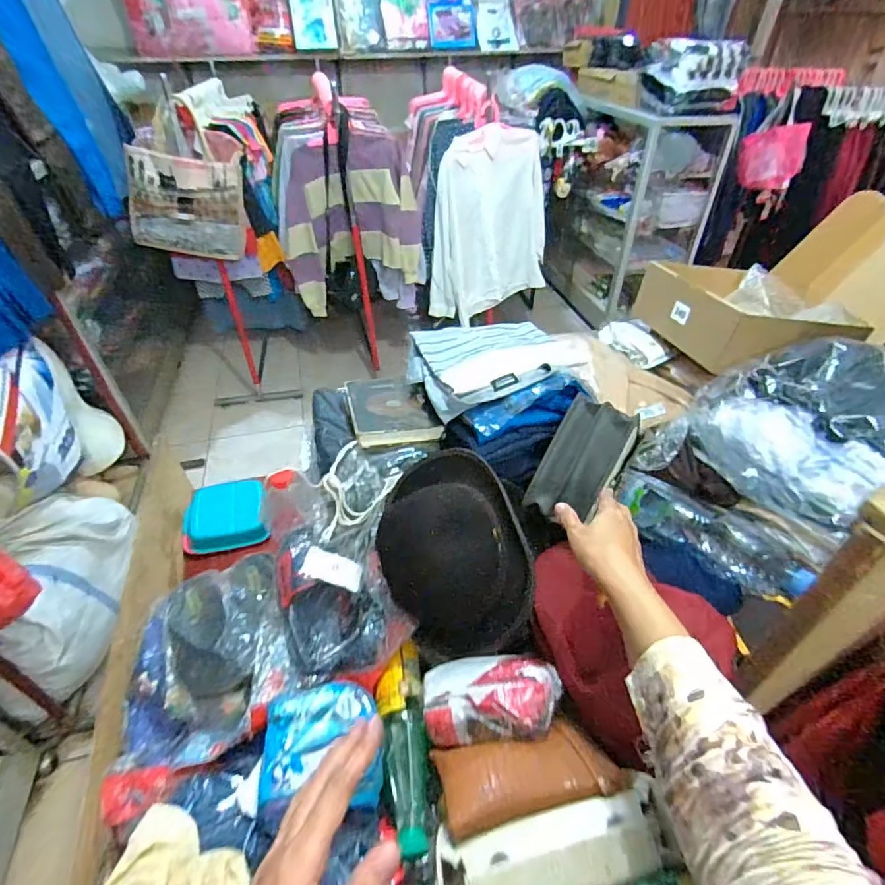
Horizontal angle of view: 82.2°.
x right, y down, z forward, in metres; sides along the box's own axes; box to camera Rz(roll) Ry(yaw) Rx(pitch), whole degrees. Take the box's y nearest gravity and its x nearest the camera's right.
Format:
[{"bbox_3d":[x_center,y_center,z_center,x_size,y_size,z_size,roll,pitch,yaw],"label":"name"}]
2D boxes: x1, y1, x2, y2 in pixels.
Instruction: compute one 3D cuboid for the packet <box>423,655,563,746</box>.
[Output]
[{"bbox_3d":[0.056,0.282,0.565,0.152,0.049,0.087,1,41,2],"label":"packet"}]

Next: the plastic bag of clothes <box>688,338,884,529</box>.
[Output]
[{"bbox_3d":[0.540,-0.038,0.697,0.274,0.154,0.271,-14,43,-15],"label":"plastic bag of clothes"}]

